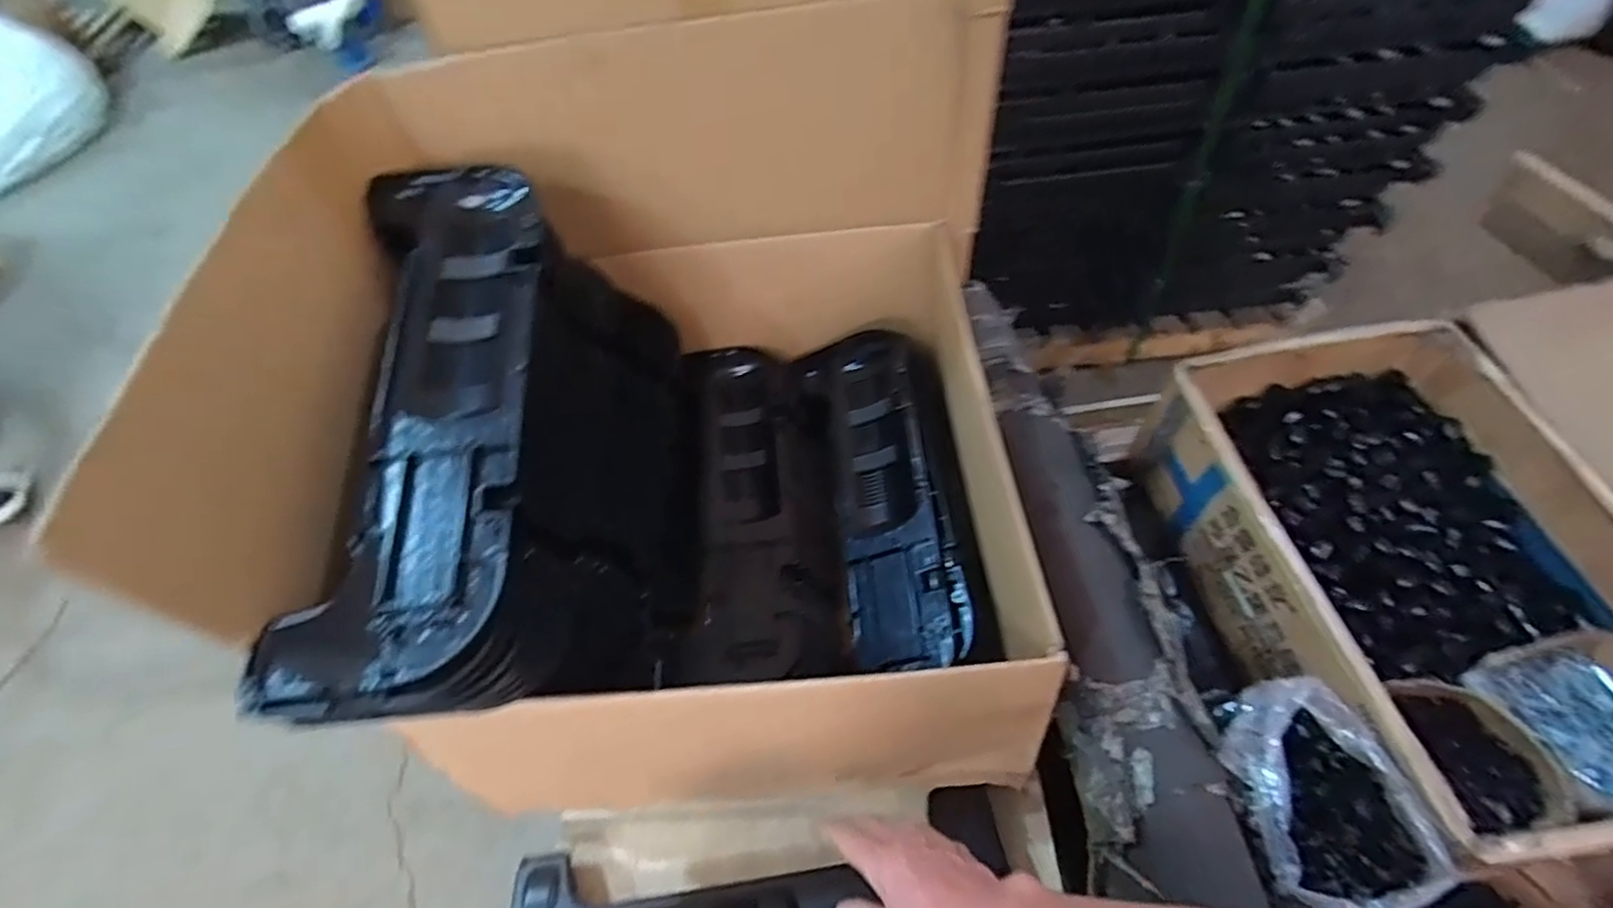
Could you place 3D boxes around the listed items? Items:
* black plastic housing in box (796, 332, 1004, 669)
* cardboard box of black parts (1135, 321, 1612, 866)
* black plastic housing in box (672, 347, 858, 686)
[{"bbox_3d":[0.108,0.032,0.851,0.169,0.106,0.454,-26,51,20],"label":"black plastic housing in box"},{"bbox_3d":[0.645,0.099,0.747,0.371,0.192,0.555,-9,56,1],"label":"cardboard box of black parts"},{"bbox_3d":[-0.061,0.037,0.853,0.182,0.072,0.463,-8,56,2],"label":"black plastic housing in box"}]

